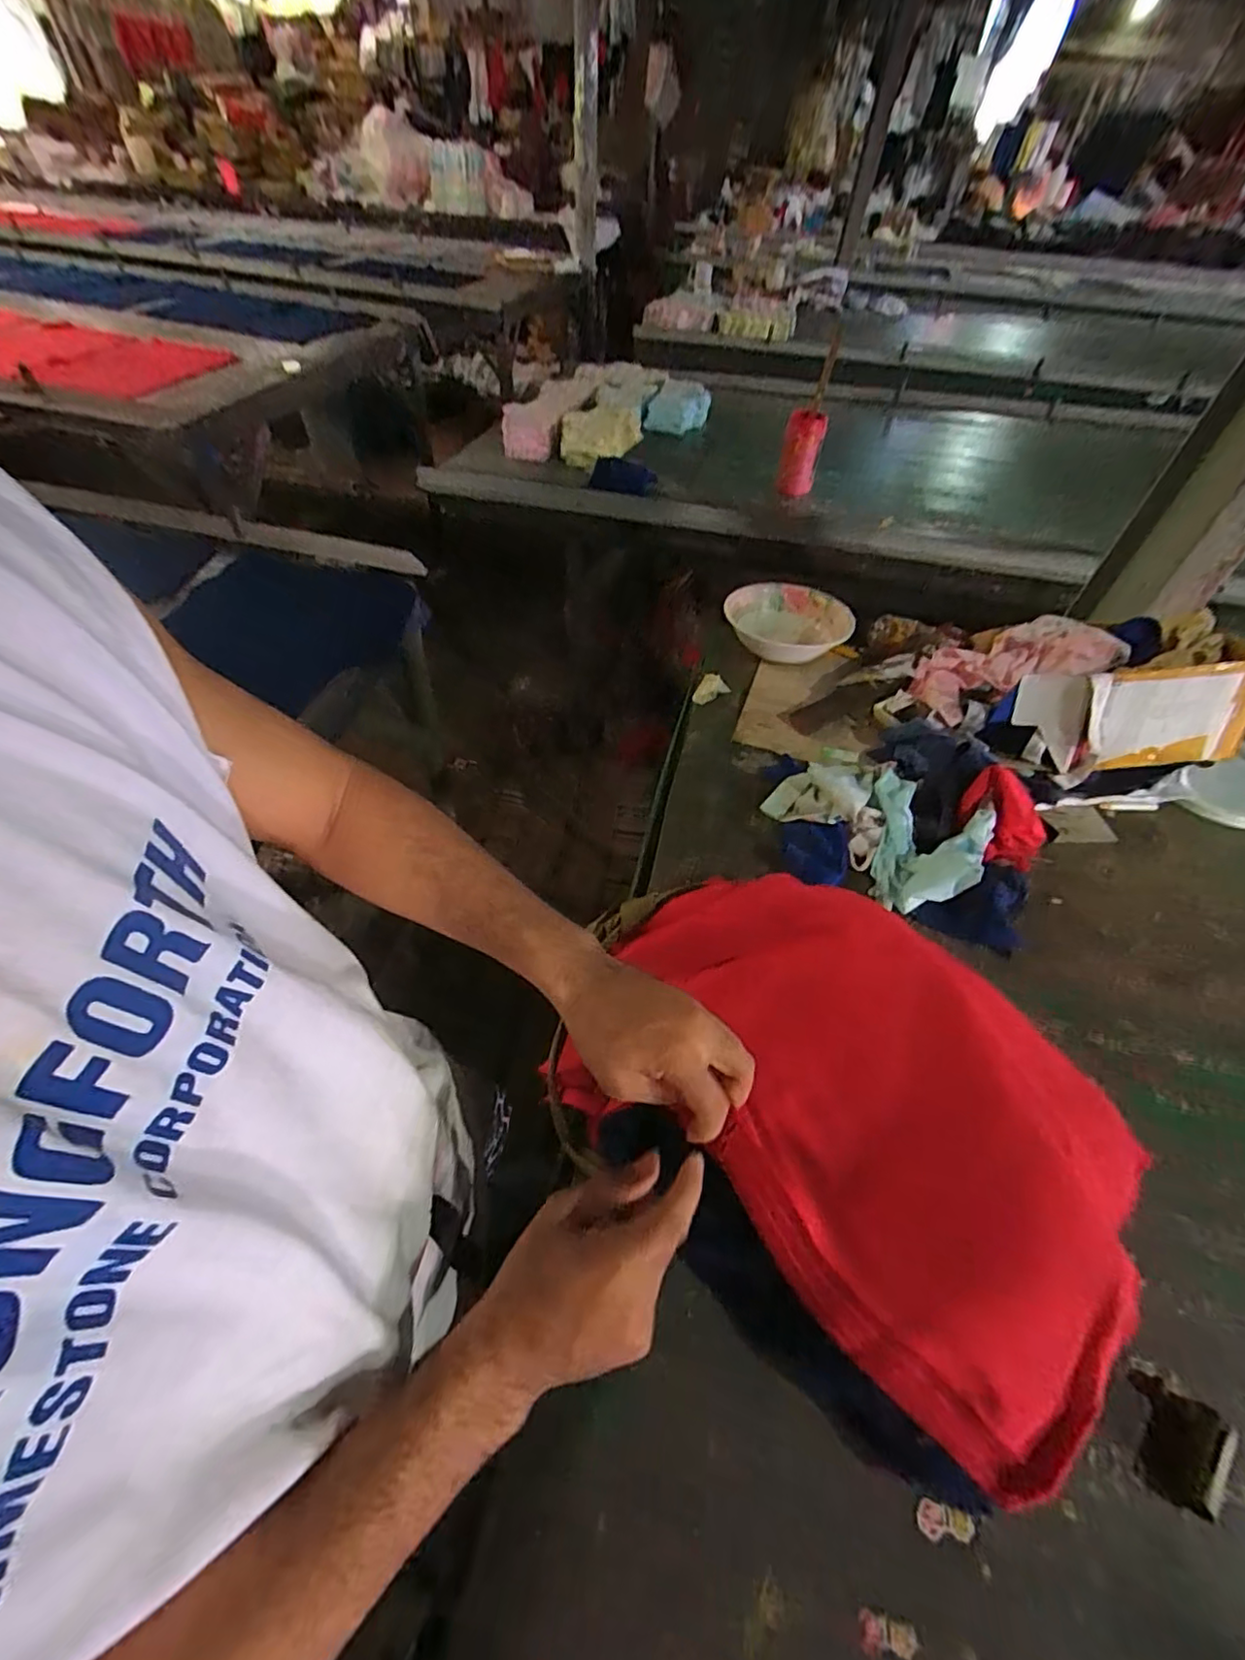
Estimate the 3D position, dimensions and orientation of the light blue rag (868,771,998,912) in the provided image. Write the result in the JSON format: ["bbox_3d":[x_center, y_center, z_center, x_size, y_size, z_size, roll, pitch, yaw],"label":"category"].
[{"bbox_3d":[0.358,0.020,0.687,0.125,0.055,0.177,11,49,9],"label":"light blue rag"}]

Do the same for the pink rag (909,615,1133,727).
[{"bbox_3d":[0.541,-0.234,0.826,0.243,0.032,0.168,-15,45,18],"label":"pink rag"}]

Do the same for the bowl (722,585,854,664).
[{"bbox_3d":[0.264,-0.326,0.953,0.190,0.062,0.191,1,52,-2],"label":"bowl"}]

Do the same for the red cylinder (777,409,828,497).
[{"bbox_3d":[0.458,-0.966,1.523,0.097,0.176,0.083,14,52,8],"label":"red cylinder"}]

